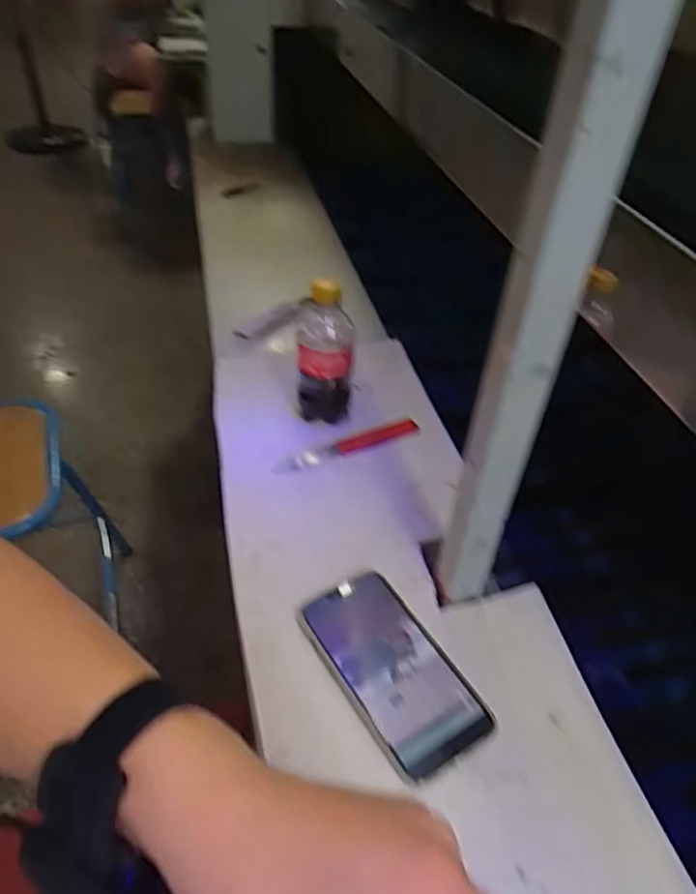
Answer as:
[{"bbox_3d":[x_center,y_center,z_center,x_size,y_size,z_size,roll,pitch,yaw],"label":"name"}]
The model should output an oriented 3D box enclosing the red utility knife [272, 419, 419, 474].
[{"bbox_3d":[0.001,-0.002,0.673,0.164,0.008,0.021,-16,46,-21],"label":"red utility knife"}]

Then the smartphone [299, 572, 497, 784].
[{"bbox_3d":[0.034,0.169,0.483,0.080,0.015,0.156,-22,49,-26],"label":"smartphone"}]

